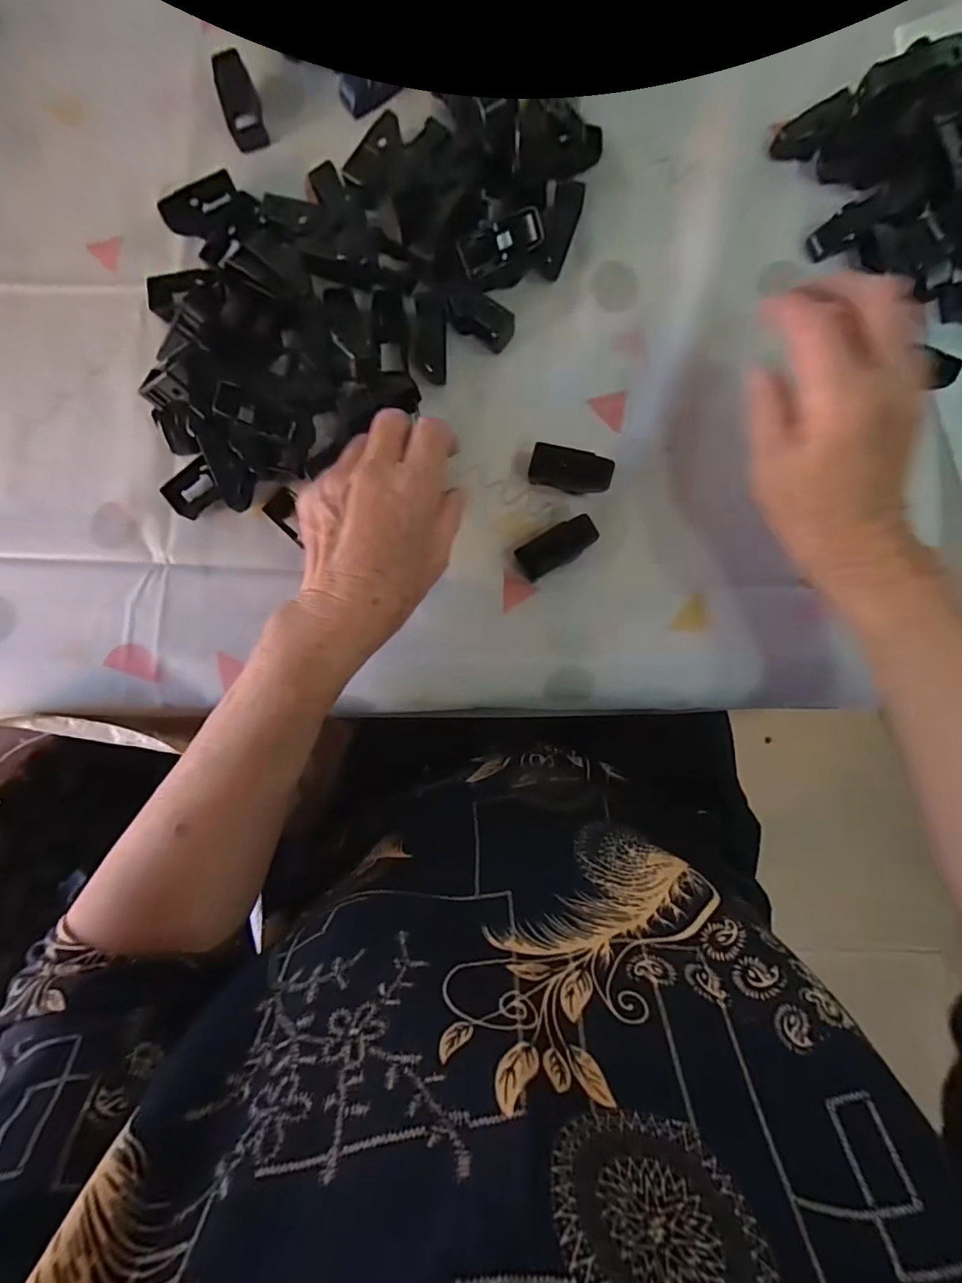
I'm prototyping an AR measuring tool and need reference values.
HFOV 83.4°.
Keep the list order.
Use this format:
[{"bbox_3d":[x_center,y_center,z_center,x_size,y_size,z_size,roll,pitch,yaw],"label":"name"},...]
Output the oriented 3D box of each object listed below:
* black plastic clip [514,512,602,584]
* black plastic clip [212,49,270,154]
[{"bbox_3d":[0.048,-0.059,0.342,0.050,0.026,0.022,-32,88,4],"label":"black plastic clip"},{"bbox_3d":[-0.158,-0.352,0.353,0.022,0.011,0.050,-10,112,4],"label":"black plastic clip"}]

